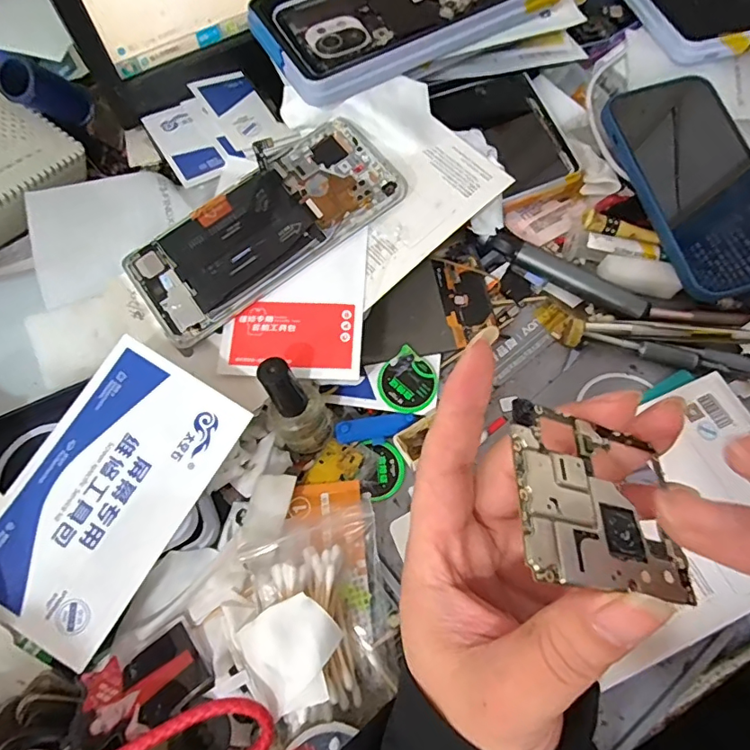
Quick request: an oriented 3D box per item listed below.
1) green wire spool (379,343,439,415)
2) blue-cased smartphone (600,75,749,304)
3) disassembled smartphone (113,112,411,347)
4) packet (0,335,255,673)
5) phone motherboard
[{"bbox_3d":[0.022,0.005,0.322,0.035,0.007,0.037,-1,66,1],"label":"green wire spool"},{"bbox_3d":[0.221,-0.130,0.342,0.081,0.010,0.161,-18,76,-1],"label":"blue-cased smartphone"},{"bbox_3d":[-0.066,-0.091,0.304,0.167,0.014,0.074,-37,74,-8],"label":"disassembled smartphone"},{"bbox_3d":[-0.135,0.058,0.252,0.082,0.007,0.138,32,81,5],"label":"packet"},{"bbox_3d":[0.068,0.037,0.151,0.061,0.004,0.051,18,55,-21],"label":"phone motherboard"}]

